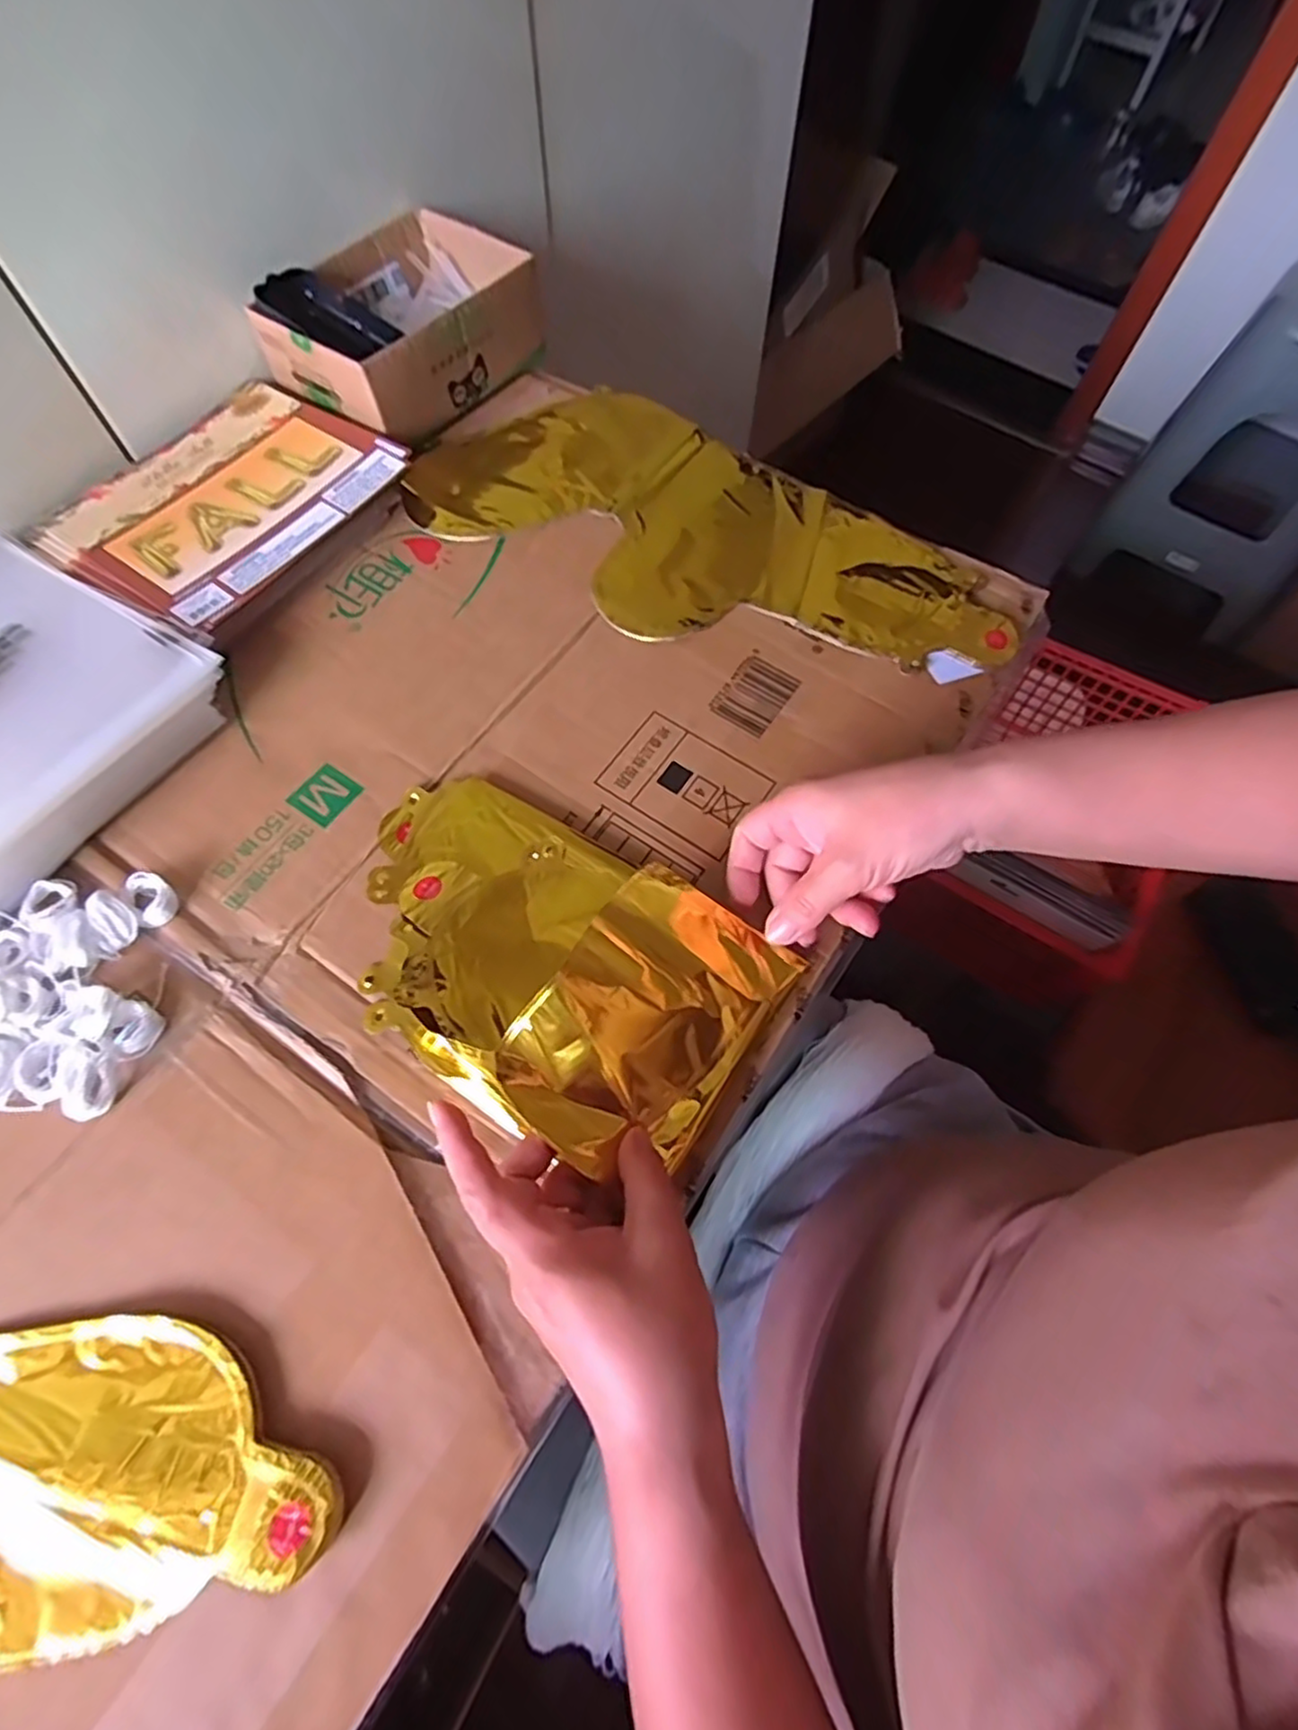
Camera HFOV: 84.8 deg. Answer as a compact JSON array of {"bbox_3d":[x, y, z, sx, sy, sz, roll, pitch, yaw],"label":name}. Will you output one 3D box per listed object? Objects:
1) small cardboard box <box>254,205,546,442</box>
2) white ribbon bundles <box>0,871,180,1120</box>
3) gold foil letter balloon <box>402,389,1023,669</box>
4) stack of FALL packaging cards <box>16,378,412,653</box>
[{"bbox_3d":[-0.193,-0.424,0.560,0.141,0.071,0.184,34,69,14],"label":"small cardboard box"},{"bbox_3d":[-0.303,0.061,0.358,0.113,0.016,0.117,5,65,1],"label":"white ribbon bundles"},{"bbox_3d":[0.039,-0.234,0.505,0.420,0.010,0.194,34,69,14],"label":"gold foil letter balloon"},{"bbox_3d":[-0.289,-0.252,0.501,0.182,0.029,0.210,28,68,12],"label":"stack of FALL packaging cards"}]

